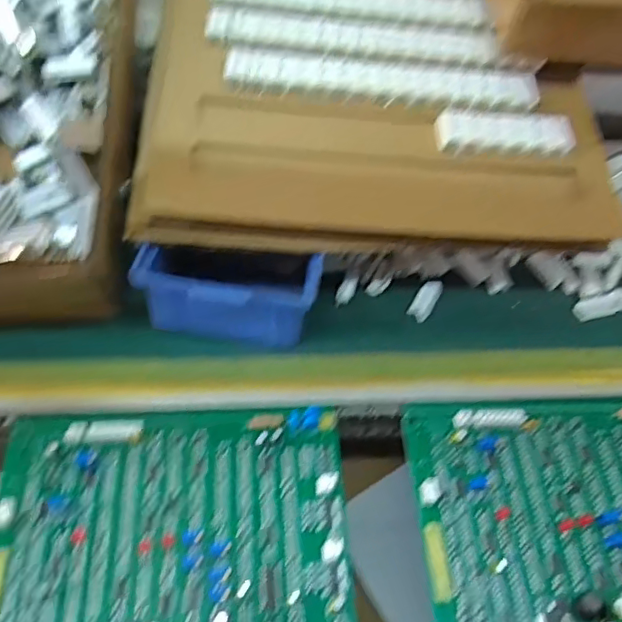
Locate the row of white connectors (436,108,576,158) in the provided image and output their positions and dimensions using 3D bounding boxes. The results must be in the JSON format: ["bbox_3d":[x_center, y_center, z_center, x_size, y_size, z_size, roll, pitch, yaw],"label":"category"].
[{"bbox_3d":[0.124,-0.116,0.367,0.085,0.009,0.037,7,56,0],"label":"row of white connectors"}]

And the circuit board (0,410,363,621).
[{"bbox_3d":[-0.067,0.134,0.269,0.177,0.017,0.182,-2,57,-5],"label":"circuit board"}]

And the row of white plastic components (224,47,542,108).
[{"bbox_3d":[0.049,-0.154,0.377,0.202,0.017,0.038,-1,57,-5],"label":"row of white plastic components"}]

